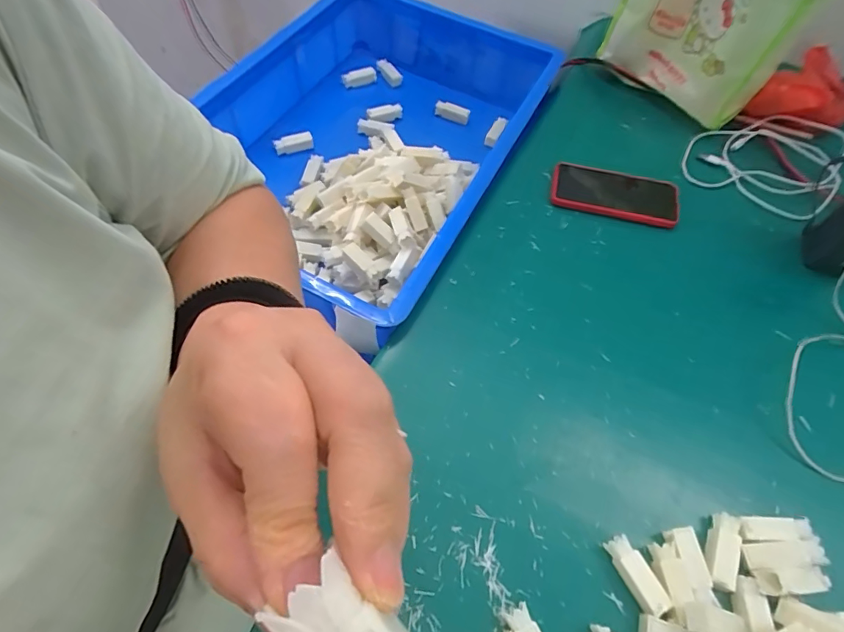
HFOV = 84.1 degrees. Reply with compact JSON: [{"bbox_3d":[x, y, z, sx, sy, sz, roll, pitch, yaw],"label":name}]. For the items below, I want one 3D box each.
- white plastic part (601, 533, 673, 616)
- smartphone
[{"bbox_3d":[0.184,0.223,0.403,0.023,0.022,0.062,-23,61,-14],"label":"white plastic part"},{"bbox_3d":[0.263,-0.173,0.644,0.165,0.010,0.088,15,59,9],"label":"smartphone"}]

